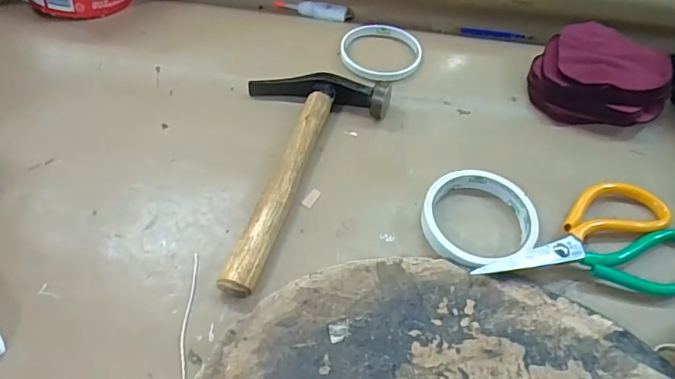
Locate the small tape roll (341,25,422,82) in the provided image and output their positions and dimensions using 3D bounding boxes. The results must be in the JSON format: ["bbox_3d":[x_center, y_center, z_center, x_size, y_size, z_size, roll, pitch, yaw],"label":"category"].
[{"bbox_3d":[0.045,-0.143,0.531,0.084,0.015,0.084,2,53,-2],"label":"small tape roll"}]

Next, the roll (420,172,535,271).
[{"bbox_3d":[0.113,0.023,0.410,0.090,0.021,0.083,2,53,-2],"label":"roll"}]

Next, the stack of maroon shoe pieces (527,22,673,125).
[{"bbox_3d":[0.261,-0.113,0.504,0.127,0.054,0.099,14,54,8],"label":"stack of maroon shoe pieces"}]

